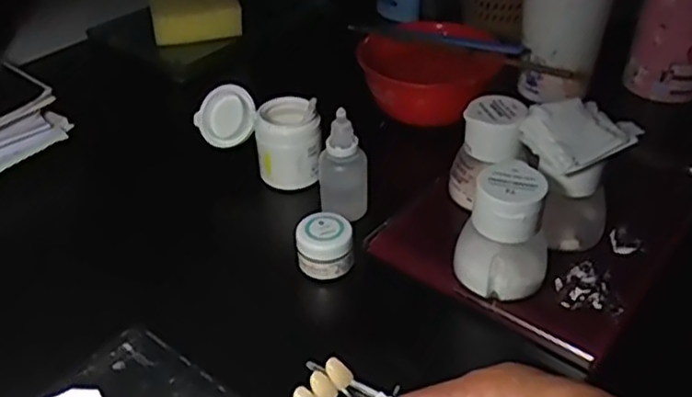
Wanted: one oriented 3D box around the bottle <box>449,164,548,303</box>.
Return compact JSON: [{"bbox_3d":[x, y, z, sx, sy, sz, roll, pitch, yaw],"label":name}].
[{"bbox_3d":[0.085,0.019,0.375,0.048,0.068,0.040,14,41,17],"label":"bottle"}]

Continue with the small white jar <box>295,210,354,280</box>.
[{"bbox_3d":[-0.013,0.026,0.408,0.031,0.023,0.031,0,38,0],"label":"small white jar"}]

